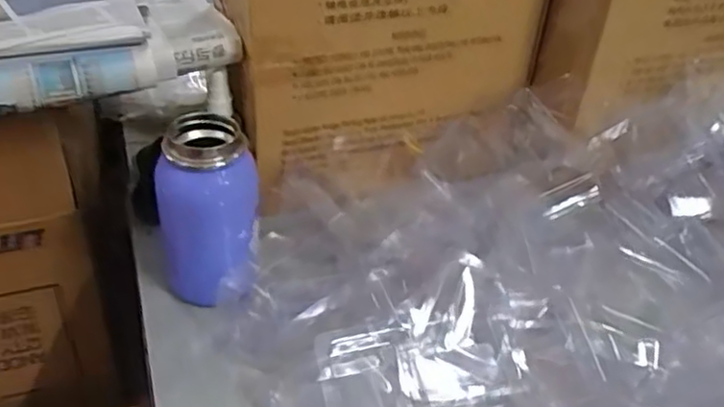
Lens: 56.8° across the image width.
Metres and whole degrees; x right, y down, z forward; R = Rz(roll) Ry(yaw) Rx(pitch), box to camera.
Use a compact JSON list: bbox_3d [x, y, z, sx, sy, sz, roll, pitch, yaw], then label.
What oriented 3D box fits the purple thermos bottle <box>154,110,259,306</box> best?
[{"bbox_3d":[-0.116,0.008,0.505,0.071,0.131,0.072,-5,40,-14],"label":"purple thermos bottle"}]

